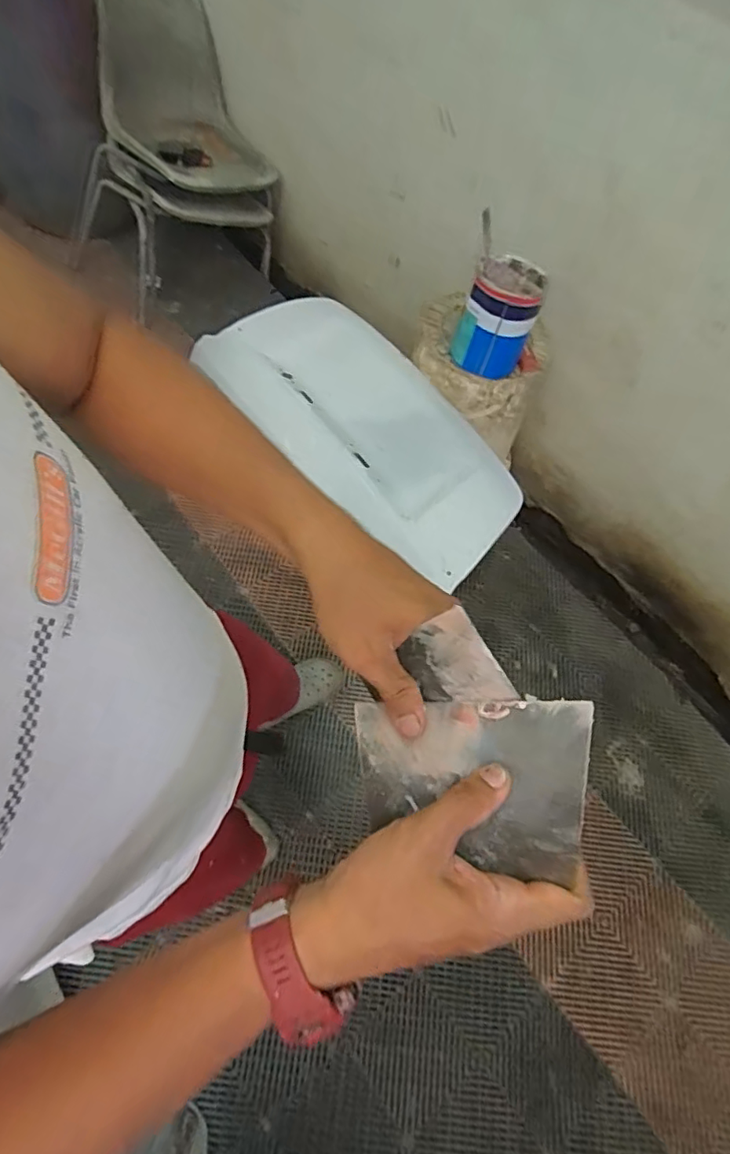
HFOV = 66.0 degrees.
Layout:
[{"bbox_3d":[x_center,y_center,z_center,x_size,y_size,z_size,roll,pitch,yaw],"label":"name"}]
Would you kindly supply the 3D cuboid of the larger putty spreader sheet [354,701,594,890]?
[{"bbox_3d":[0.061,0.122,0.336,0.139,0.007,0.091,-5,69,20],"label":"larger putty spreader sheet"}]

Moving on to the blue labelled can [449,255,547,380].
[{"bbox_3d":[0.301,-0.582,1.271,0.158,0.173,0.174,23,65,7],"label":"blue labelled can"}]

